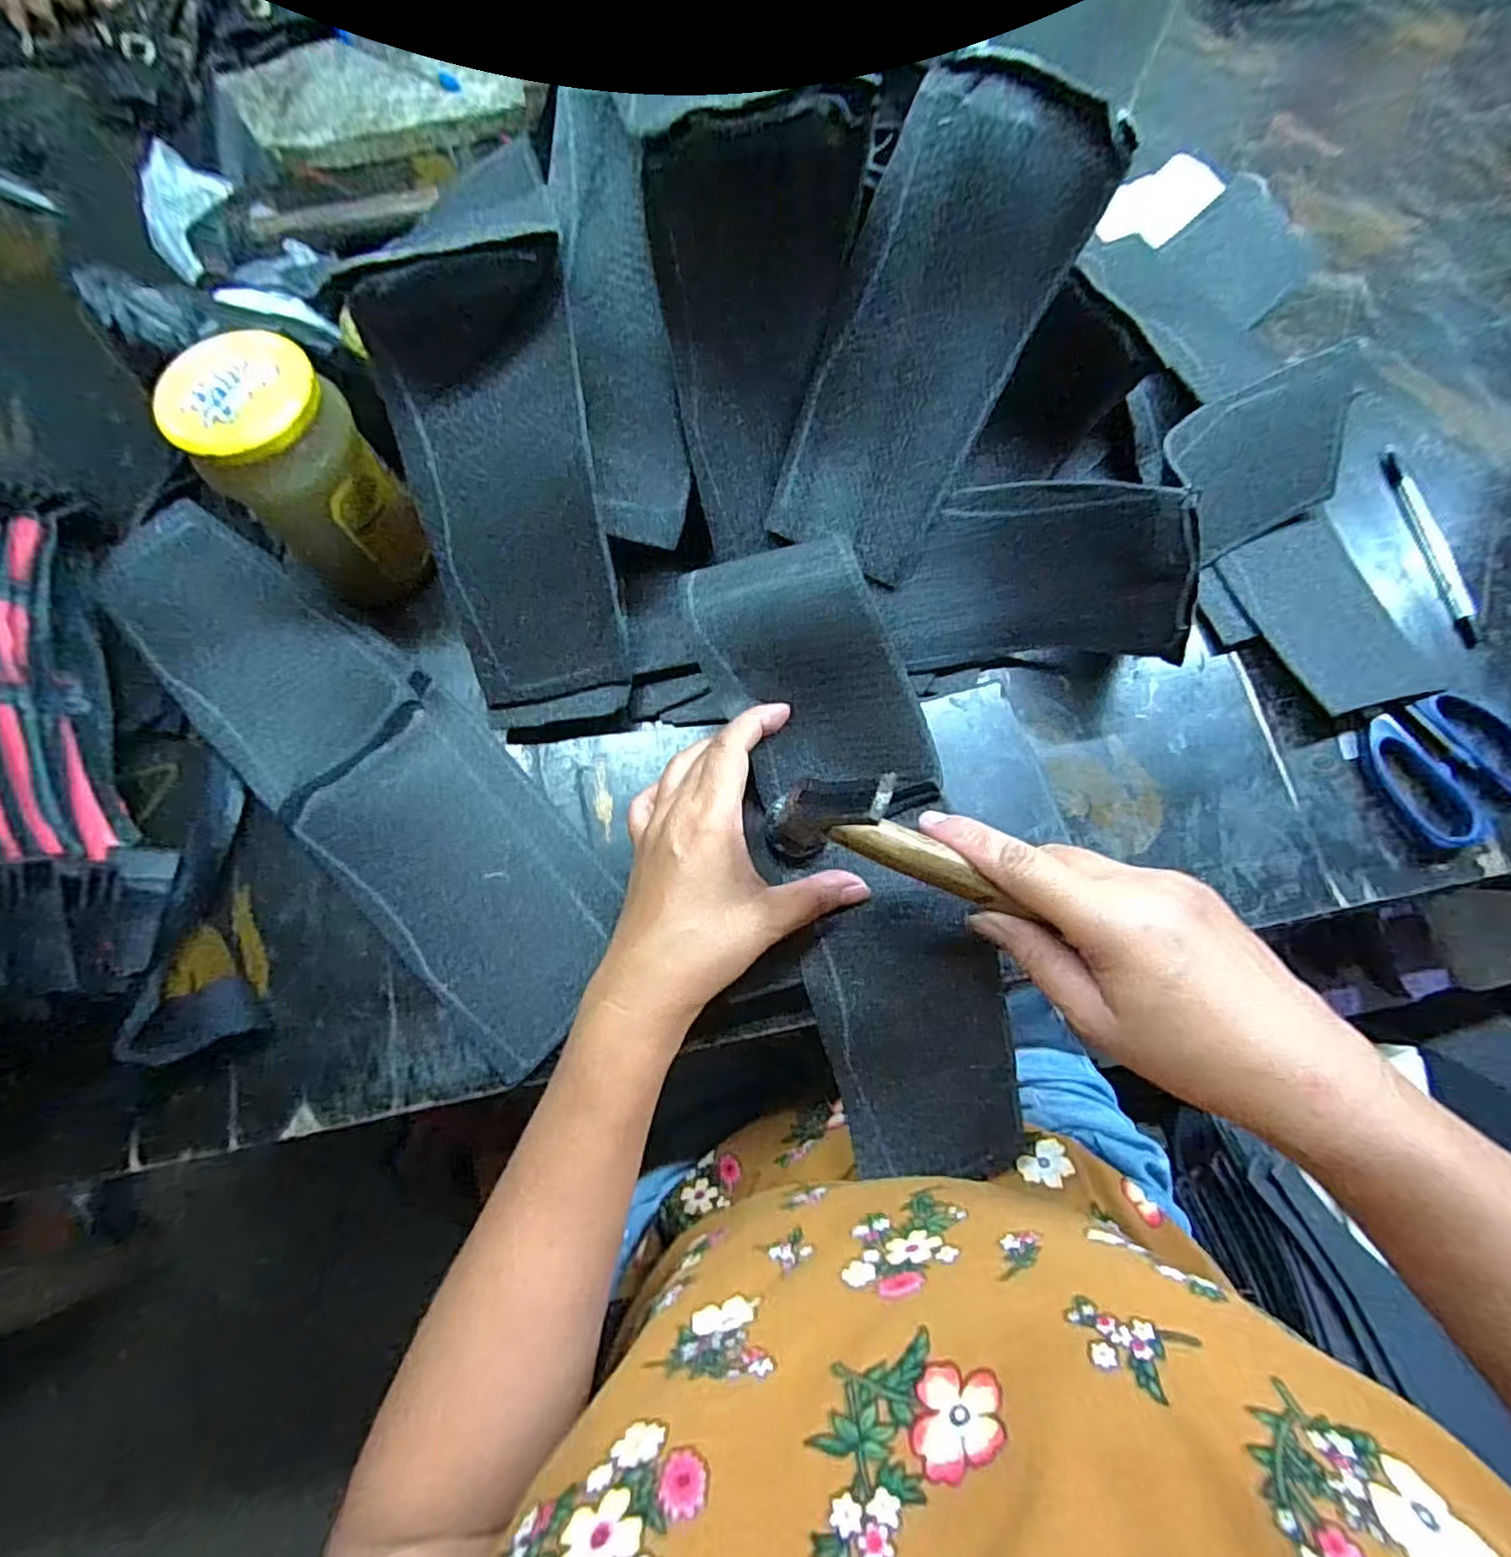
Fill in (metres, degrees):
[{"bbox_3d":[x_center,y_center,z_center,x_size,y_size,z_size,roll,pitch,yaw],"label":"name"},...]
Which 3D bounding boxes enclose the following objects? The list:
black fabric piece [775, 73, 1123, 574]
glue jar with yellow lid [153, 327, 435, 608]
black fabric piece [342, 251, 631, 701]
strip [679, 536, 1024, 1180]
[{"bbox_3d":[0.086,-0.209,0.334,0.094,0.201,0.016,18,30,-8],"label":"black fabric piece"},{"bbox_3d":[-0.241,-0.164,0.365,0.070,0.115,0.074,0,74,1],"label":"glue jar with yellow lid"},{"bbox_3d":[-0.120,-0.134,0.333,0.084,0.199,0.014,-3,32,0],"label":"black fabric piece"},{"bbox_3d":[0.052,0.044,0.339,0.096,0.044,0.328,-17,90,-4],"label":"strip"}]

